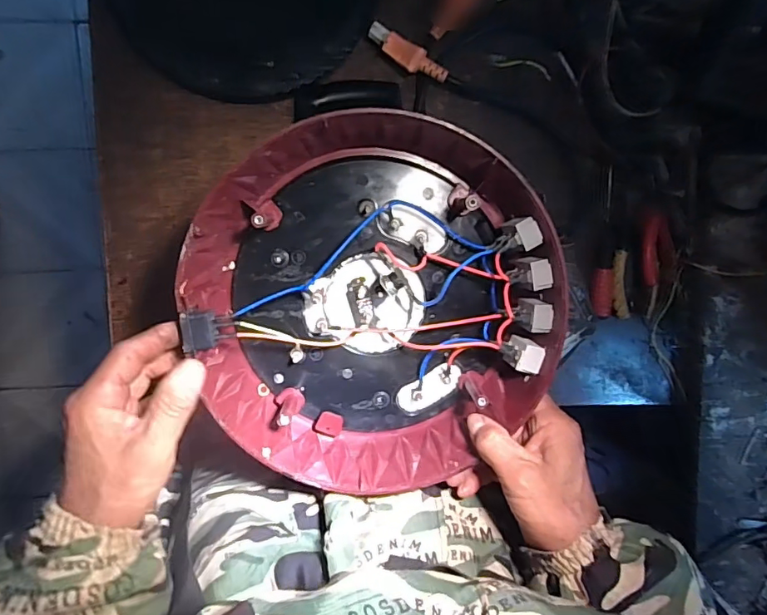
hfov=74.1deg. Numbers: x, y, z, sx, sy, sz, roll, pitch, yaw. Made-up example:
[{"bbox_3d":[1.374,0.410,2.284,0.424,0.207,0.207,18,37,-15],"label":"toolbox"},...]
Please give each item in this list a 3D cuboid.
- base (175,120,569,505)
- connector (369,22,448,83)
[{"bbox_3d":[-0.006,0.003,0.374,0.251,0.082,0.256,0,92,-6],"label":"base"},{"bbox_3d":[0.024,-0.248,0.497,0.086,0.013,0.022,34,88,-6],"label":"connector"}]

